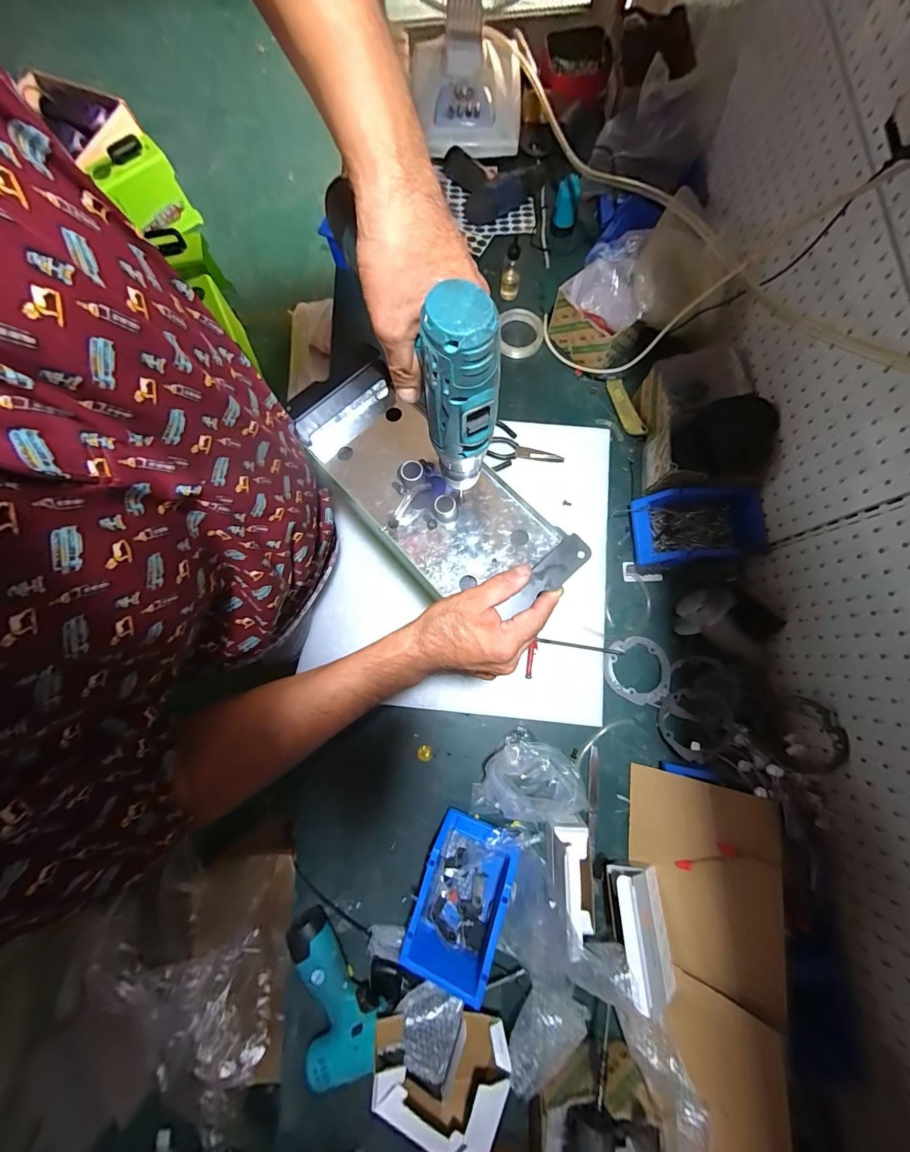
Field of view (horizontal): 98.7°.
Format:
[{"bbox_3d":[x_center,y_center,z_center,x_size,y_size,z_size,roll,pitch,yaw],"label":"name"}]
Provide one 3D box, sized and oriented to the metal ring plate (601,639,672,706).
[{"bbox_3d":[0.299,0.156,0.644,0.104,0.006,0.105,0,78,0],"label":"metal ring plate"}]

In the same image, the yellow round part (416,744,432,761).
[{"bbox_3d":[-0.049,0.284,0.627,0.024,0.010,0.025,0,78,0],"label":"yellow round part"}]

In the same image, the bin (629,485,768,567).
[{"bbox_3d":[0.401,-0.081,0.651,0.199,0.083,0.125,-2,78,0],"label":"bin"}]

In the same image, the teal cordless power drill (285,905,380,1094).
[{"bbox_3d":[-0.165,0.575,0.550,0.110,0.061,0.189,-18,79,-3],"label":"teal cordless power drill"}]

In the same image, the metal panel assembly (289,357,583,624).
[{"bbox_3d":[-0.035,-0.097,0.442,0.321,0.046,0.147,40,81,9],"label":"metal panel assembly"}]

